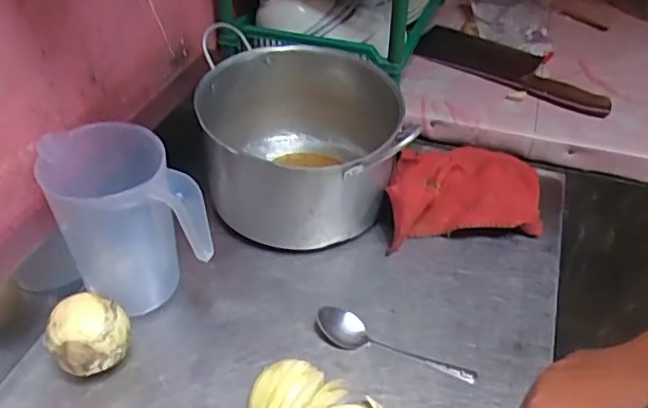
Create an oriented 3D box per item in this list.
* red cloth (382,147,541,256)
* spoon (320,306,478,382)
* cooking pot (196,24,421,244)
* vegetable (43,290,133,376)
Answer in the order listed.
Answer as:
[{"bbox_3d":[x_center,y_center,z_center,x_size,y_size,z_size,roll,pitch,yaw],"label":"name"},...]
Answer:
[{"bbox_3d":[0.155,-0.019,0.712,0.180,0.061,0.133,-6,42,-8],"label":"red cloth"},{"bbox_3d":[0.068,0.130,0.575,0.154,0.021,0.033,14,43,15],"label":"spoon"},{"bbox_3d":[-0.032,-0.069,0.713,0.224,0.139,0.247,5,41,5],"label":"cooking pot"},{"bbox_3d":[-0.206,0.122,0.540,0.065,0.068,0.055,-31,50,-31],"label":"vegetable"}]

